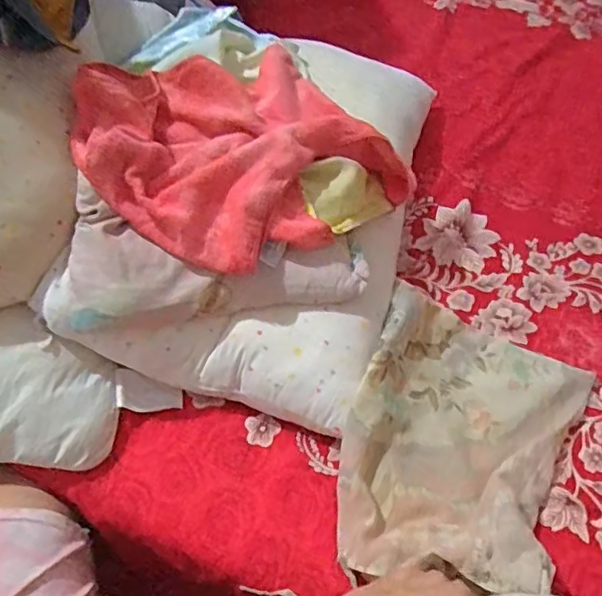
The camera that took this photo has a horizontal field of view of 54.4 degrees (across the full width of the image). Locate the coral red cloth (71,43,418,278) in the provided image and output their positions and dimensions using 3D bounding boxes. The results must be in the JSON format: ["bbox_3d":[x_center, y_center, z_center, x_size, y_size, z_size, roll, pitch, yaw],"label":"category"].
[{"bbox_3d":[-0.058,-0.177,0.675,0.299,0.092,0.343,44,54,10],"label":"coral red cloth"}]

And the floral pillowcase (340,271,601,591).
[{"bbox_3d":[0.177,0.146,0.629,0.238,0.078,0.318,19,54,11],"label":"floral pillowcase"}]

